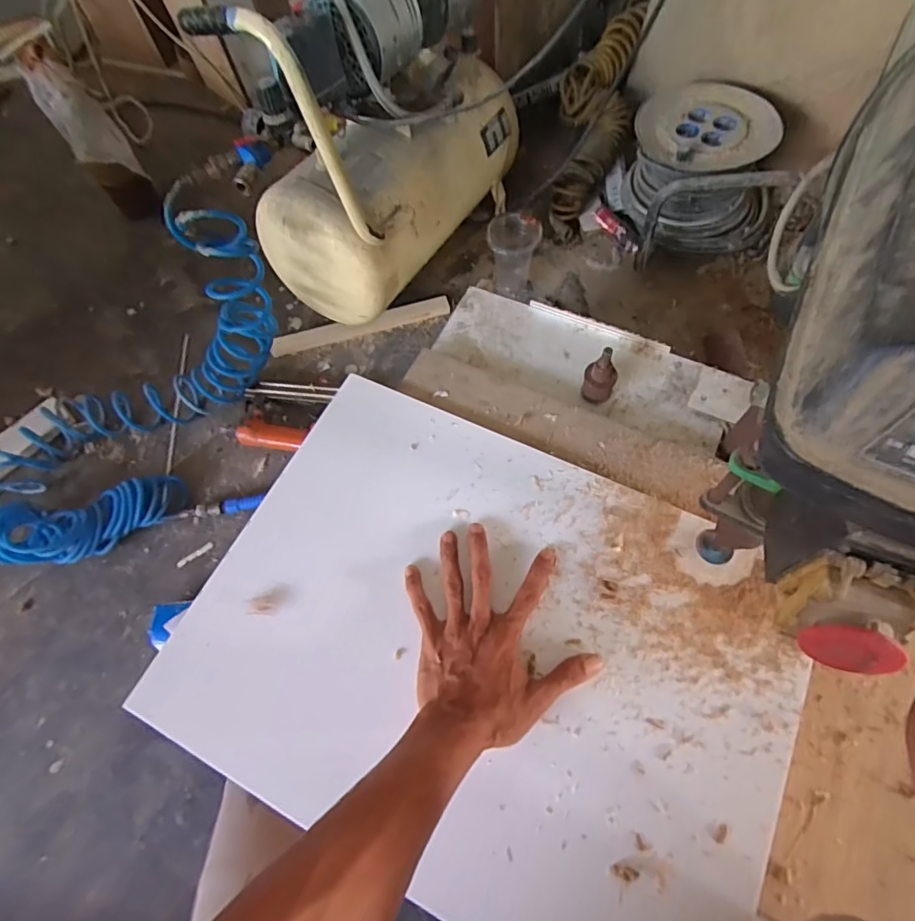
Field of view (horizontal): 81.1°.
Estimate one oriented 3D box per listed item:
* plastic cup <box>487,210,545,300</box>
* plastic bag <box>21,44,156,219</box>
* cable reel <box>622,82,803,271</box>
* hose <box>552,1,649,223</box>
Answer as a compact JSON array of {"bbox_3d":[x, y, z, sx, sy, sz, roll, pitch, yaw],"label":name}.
[{"bbox_3d":[0.096,-0.346,0.927,0.085,0.136,0.085,-2,65,3],"label":"plastic cup"},{"bbox_3d":[-0.656,-0.578,0.975,0.089,0.288,0.077,-34,67,-11],"label":"plastic bag"},{"bbox_3d":[0.404,-0.484,0.899,0.215,0.157,0.287,-1,65,4],"label":"cable reel"},{"bbox_3d":[0.247,-0.636,0.981,0.135,0.091,0.401,15,94,9],"label":"hose"}]

